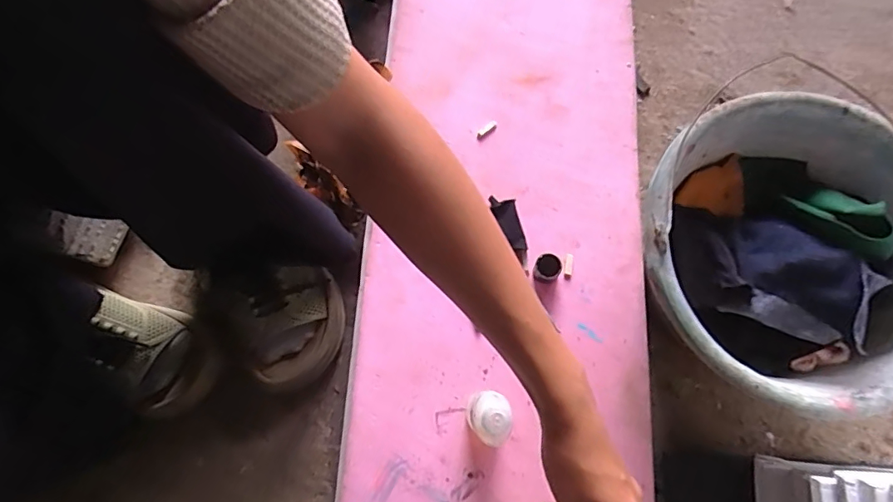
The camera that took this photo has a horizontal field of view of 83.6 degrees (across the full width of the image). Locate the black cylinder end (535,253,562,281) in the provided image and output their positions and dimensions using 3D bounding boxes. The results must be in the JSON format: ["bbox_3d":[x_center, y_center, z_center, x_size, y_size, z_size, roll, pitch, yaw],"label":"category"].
[{"bbox_3d":[0.096,0.017,0.474,0.024,0.021,0.021,21,75,8],"label":"black cylinder end"}]

